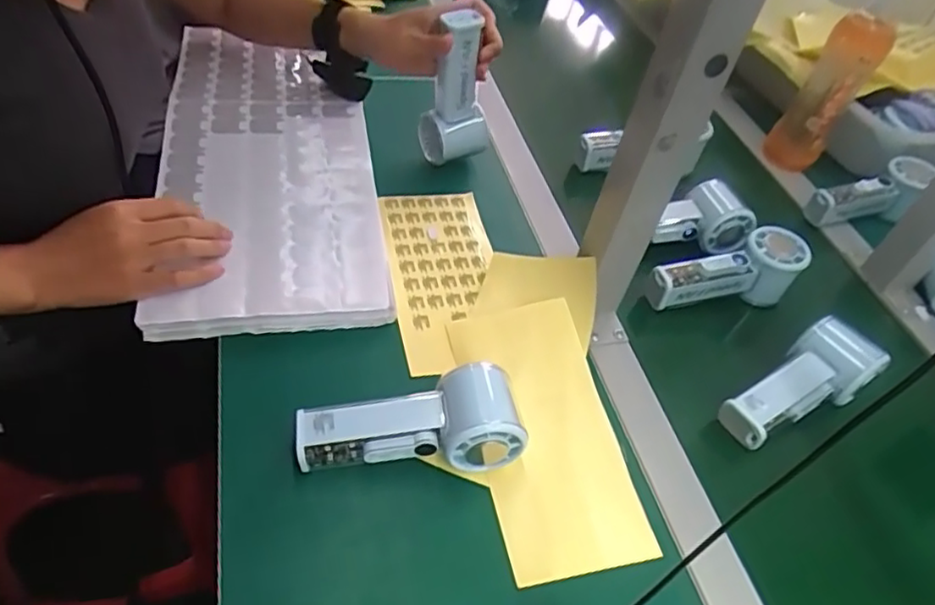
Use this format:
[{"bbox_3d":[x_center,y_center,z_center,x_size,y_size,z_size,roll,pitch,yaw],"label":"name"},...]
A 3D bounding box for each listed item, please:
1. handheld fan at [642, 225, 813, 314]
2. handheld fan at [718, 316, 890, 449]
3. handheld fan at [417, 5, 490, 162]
[{"bbox_3d":[0.242,-0.029,0.616,0.156,0.060,0.051,-5,49,-18],"label":"handheld fan"},{"bbox_3d":[0.270,0.065,0.530,0.141,0.042,0.060,-23,55,-23],"label":"handheld fan"},{"bbox_3d":[-0.010,-0.205,0.640,0.065,0.147,0.038,-7,49,-19],"label":"handheld fan"}]

